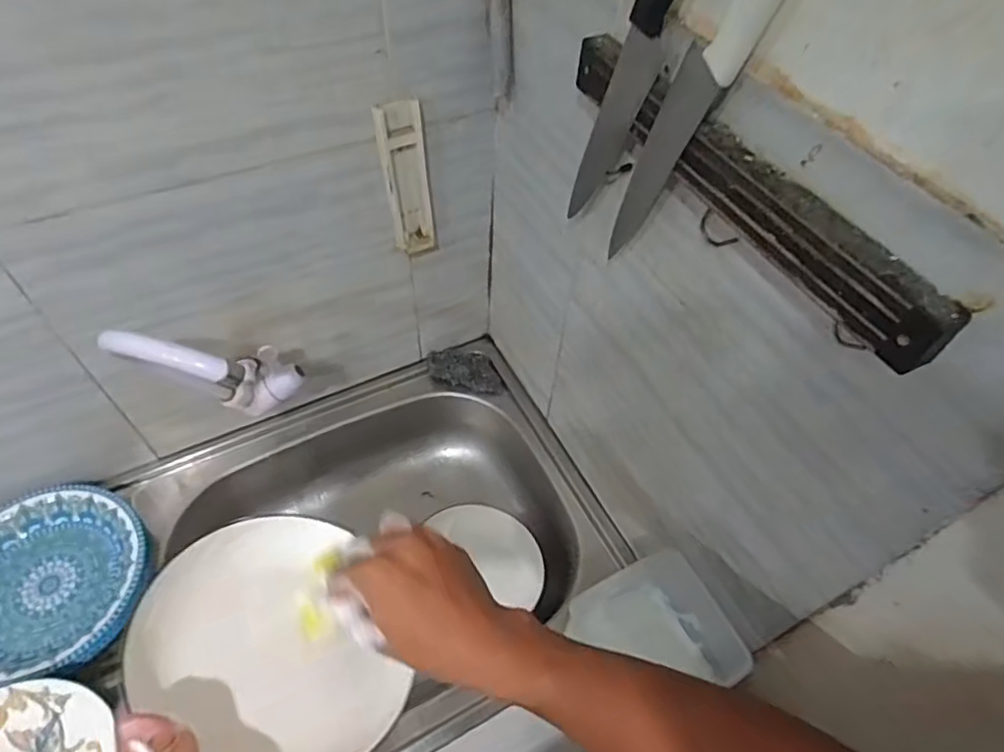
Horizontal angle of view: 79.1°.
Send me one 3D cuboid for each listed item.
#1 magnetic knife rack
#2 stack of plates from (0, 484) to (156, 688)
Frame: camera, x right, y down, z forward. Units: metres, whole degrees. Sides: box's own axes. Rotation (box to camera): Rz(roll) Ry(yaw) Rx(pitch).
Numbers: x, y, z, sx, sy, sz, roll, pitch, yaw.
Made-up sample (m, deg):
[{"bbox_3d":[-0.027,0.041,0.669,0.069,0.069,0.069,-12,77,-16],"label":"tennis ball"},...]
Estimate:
[{"bbox_3d":[0.149,-0.133,0.401,0.021,0.046,0.331,-22,57,-19],"label":"magnetic knife rack"},{"bbox_3d":[-0.531,0.241,0.708,0.223,0.040,0.228,-33,61,-25],"label":"stack of plates"}]

